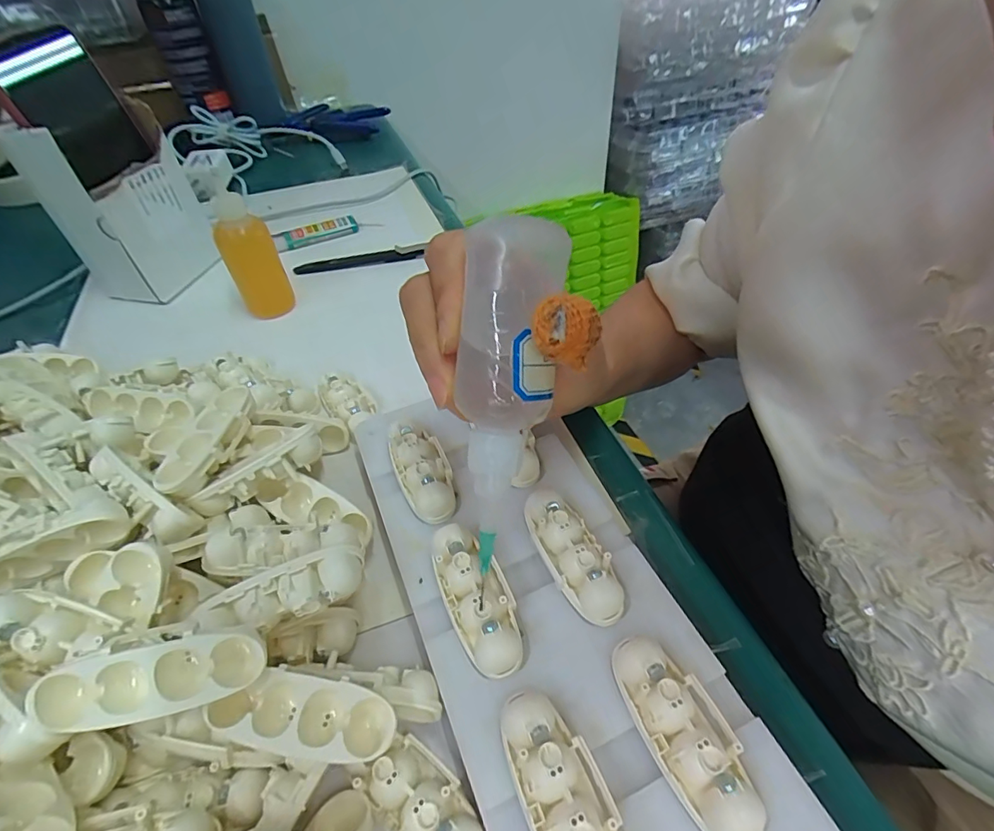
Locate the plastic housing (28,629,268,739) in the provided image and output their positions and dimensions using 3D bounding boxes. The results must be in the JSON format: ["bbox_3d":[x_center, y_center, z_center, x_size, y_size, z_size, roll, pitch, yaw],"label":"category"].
[{"bbox_3d":[-0.111,0.085,0.160,0.064,0.024,0.012,-9,4,-16],"label":"plastic housing"}]

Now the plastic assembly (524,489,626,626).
[{"bbox_3d":[0.032,0.058,0.208,0.023,0.015,0.059,-21,49,-16],"label":"plastic assembly"}]

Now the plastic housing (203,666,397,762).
[{"bbox_3d":[-0.066,0.104,0.168,0.060,0.017,0.024,11,49,-4],"label":"plastic housing"}]

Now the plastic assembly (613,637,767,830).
[{"bbox_3d":[0.063,0.104,0.163,0.026,0.017,0.062,-19,49,-14],"label":"plastic assembly"}]

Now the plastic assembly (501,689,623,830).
[{"bbox_3d":[0.021,0.119,0.153,0.026,0.016,0.062,-19,49,-14],"label":"plastic assembly"}]

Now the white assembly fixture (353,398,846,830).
[{"bbox_3d":[0.030,0.096,0.185,0.101,0.036,0.299,-19,49,-14],"label":"white assembly fixture"}]

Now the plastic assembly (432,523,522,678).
[{"bbox_3d":[-0.009,0.072,0.196,0.025,0.018,0.058,-21,49,-16],"label":"plastic assembly"}]

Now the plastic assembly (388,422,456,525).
[{"bbox_3d":[-0.037,0.026,0.242,0.026,0.013,0.056,-17,48,-12],"label":"plastic assembly"}]

